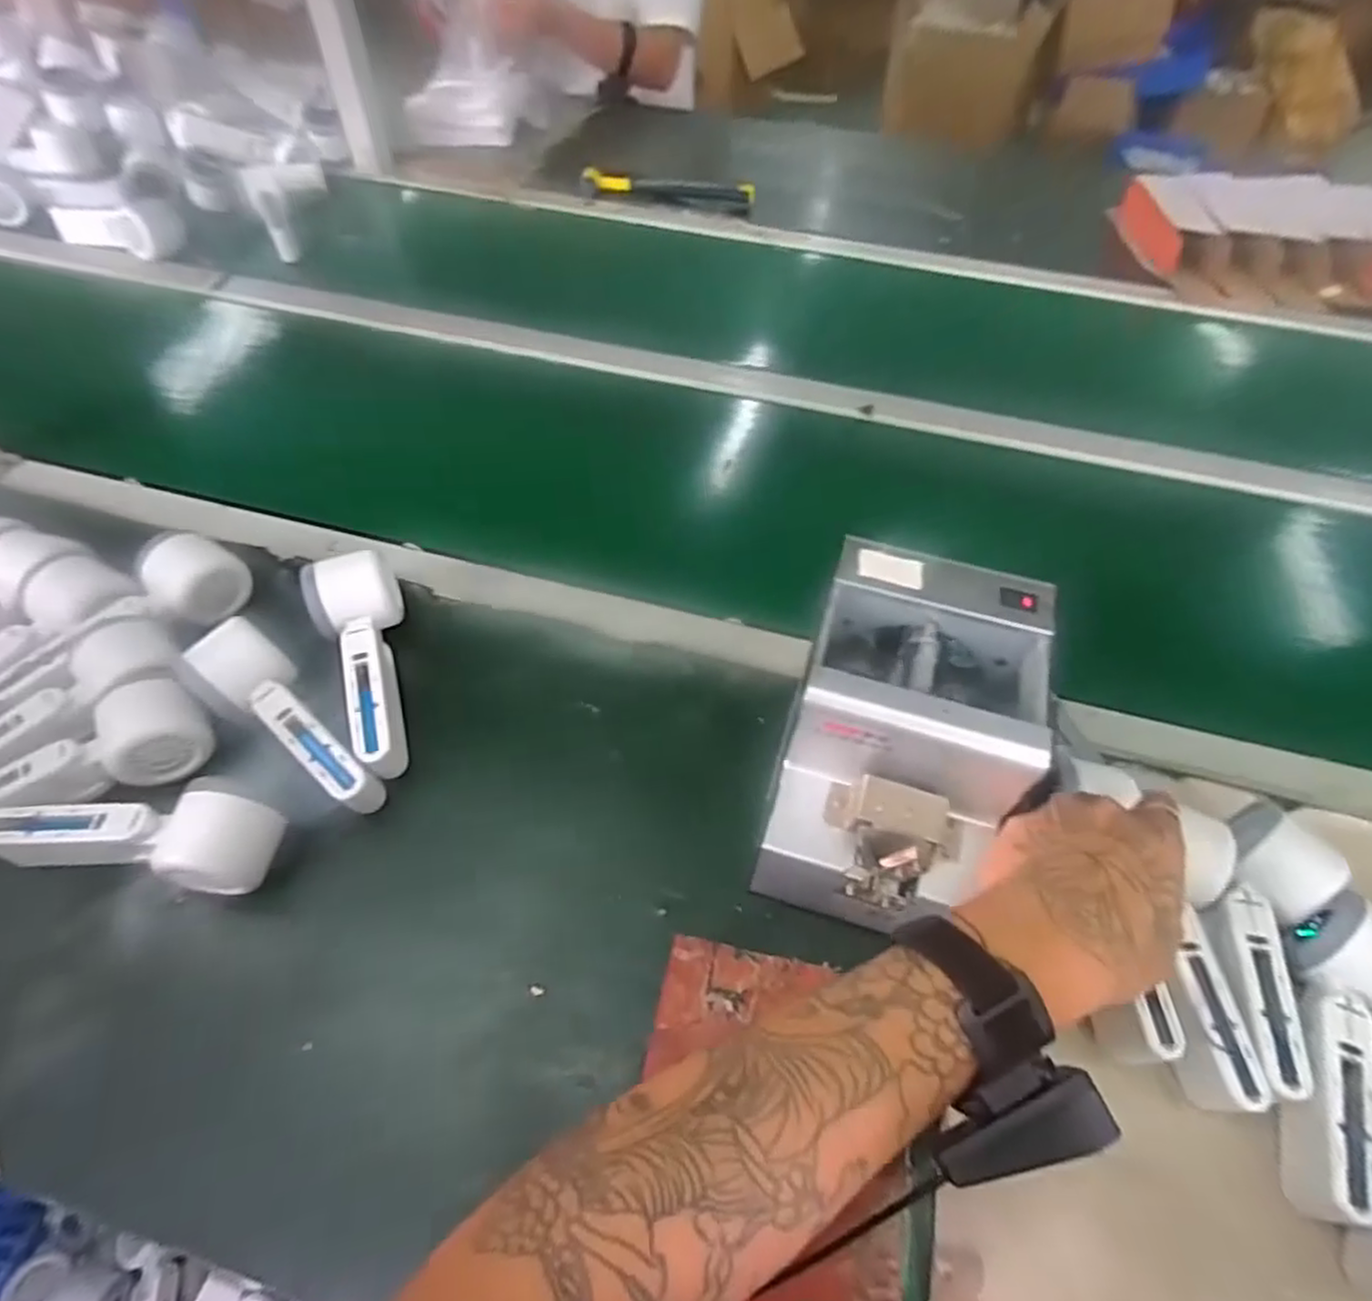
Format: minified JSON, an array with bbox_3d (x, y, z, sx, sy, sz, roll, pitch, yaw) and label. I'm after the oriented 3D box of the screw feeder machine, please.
[{"bbox_3d":[0.124,0.055,0.423,0.118,0.138,0.172,15,55,9],"label":"screw feeder machine"}]

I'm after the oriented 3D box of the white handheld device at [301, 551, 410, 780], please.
[{"bbox_3d":[-0.224,0.010,0.505,0.053,0.048,0.158,-14,70,-12],"label":"white handheld device"}]

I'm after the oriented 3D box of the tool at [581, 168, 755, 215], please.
[{"bbox_3d":[-0.026,-0.654,1.038,0.244,0.037,0.043,8,54,4],"label":"tool"}]

